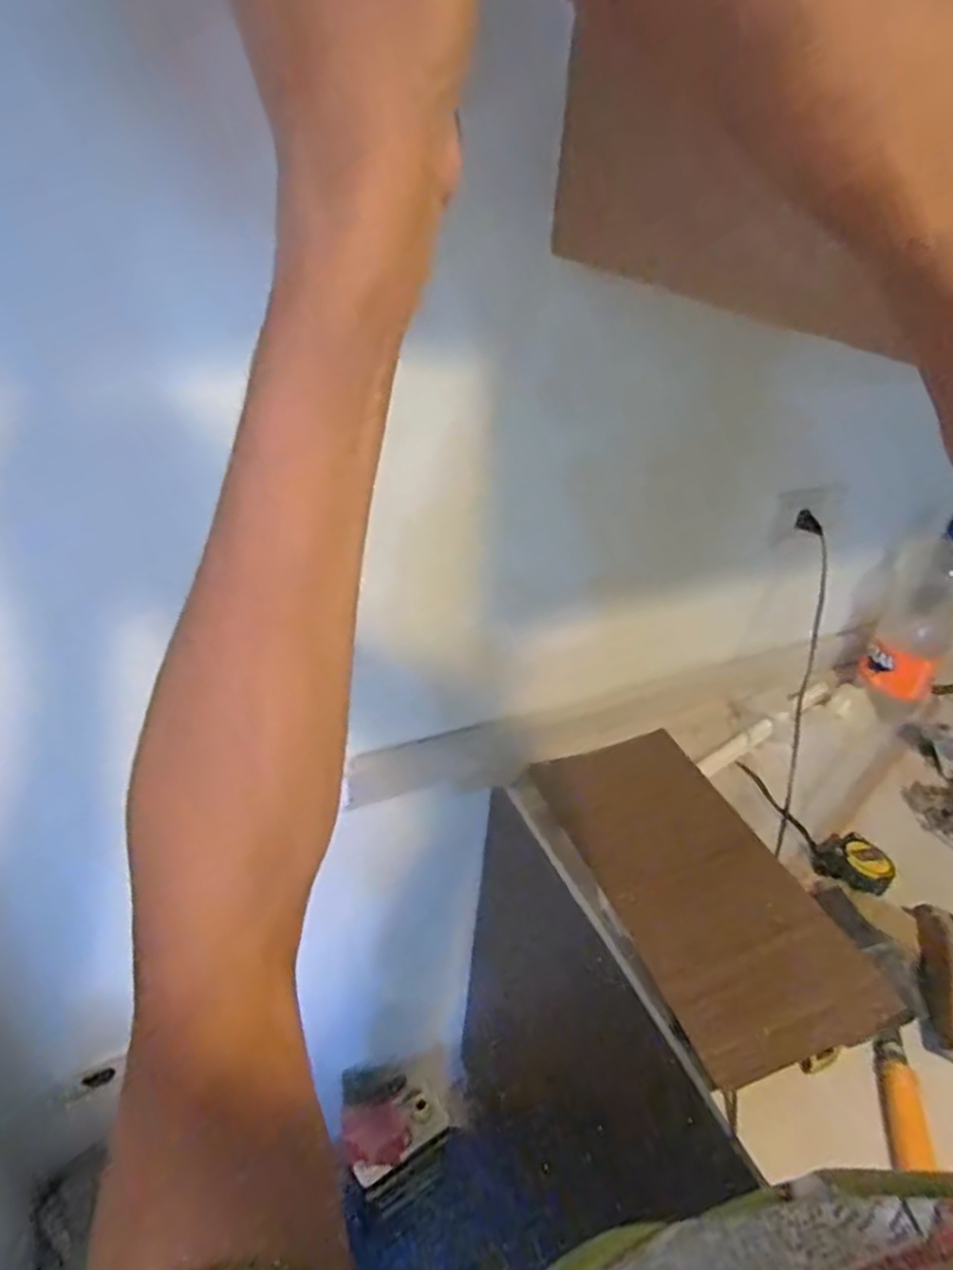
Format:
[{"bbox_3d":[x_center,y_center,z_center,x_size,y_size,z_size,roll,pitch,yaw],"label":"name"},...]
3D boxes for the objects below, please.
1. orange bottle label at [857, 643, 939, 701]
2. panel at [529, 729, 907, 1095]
[{"bbox_3d":[0.615,0.056,1.057,0.097,0.055,0.046,21,38,22],"label":"orange bottle label"},{"bbox_3d":[0.241,0.262,0.773,0.214,0.020,0.358,-11,49,-26],"label":"panel"}]

